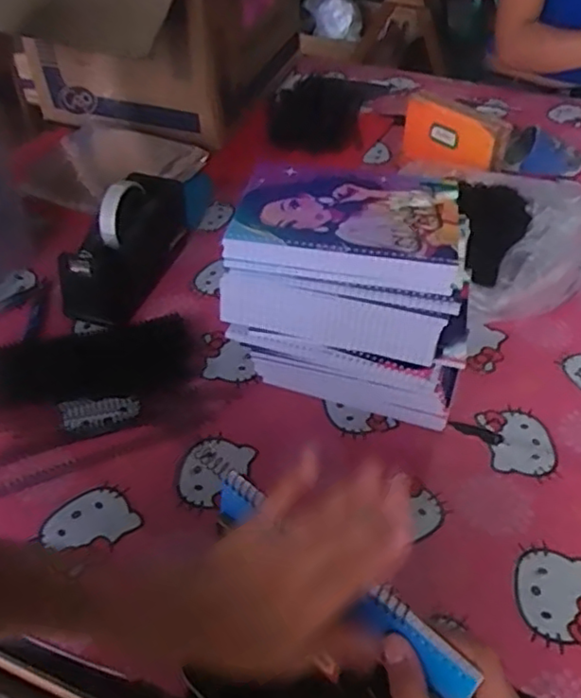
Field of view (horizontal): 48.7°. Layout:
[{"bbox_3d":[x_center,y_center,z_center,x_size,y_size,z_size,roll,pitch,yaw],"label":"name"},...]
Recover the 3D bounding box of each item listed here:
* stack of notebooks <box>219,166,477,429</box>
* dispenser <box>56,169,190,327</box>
[{"bbox_3d":[0.063,-0.045,0.635,0.220,0.202,0.166,14,46,13],"label":"stack of notebooks"},{"bbox_3d":[-0.195,-0.126,0.772,0.078,0.108,0.196,17,47,17],"label":"dispenser"}]

